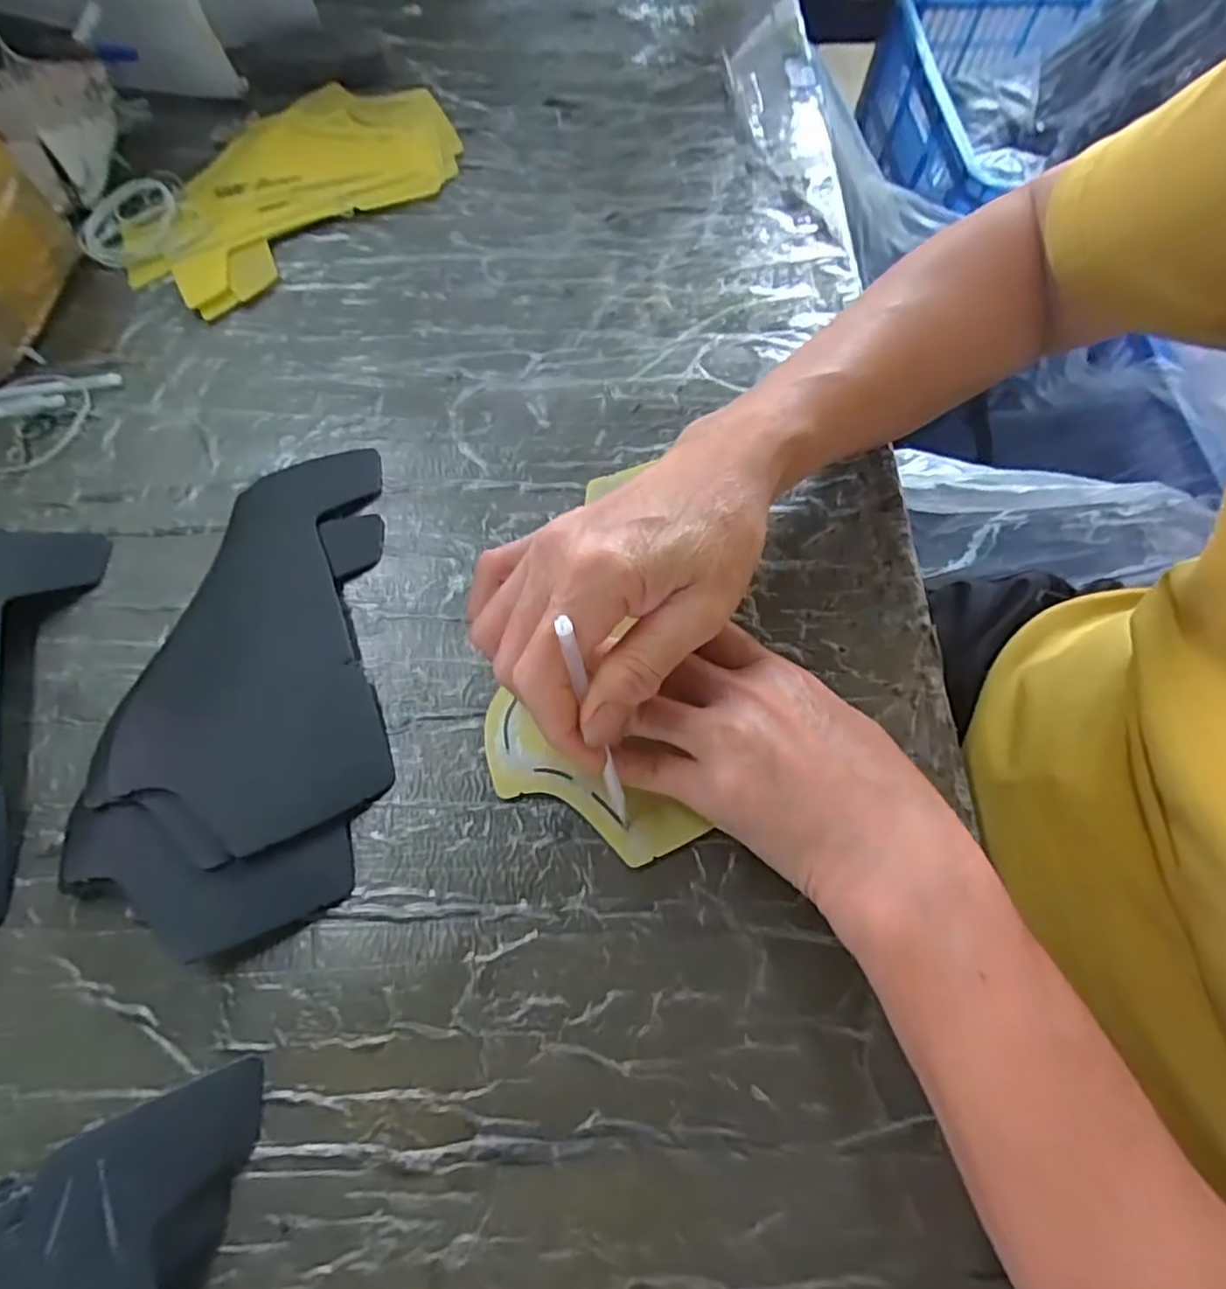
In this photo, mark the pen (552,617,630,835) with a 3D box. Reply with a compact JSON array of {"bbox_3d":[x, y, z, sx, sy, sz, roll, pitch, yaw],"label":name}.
[{"bbox_3d":[-0.006,0.032,0.254,0.006,0.108,0.012,-23,42,-10],"label":"pen"}]

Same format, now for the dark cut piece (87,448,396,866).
[{"bbox_3d":[-0.164,-0.004,0.310,0.113,0.018,0.188,-8,67,-4],"label":"dark cut piece"}]

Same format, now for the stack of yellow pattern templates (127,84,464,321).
[{"bbox_3d":[-0.201,-0.292,0.437,0.214,0.014,0.120,-40,73,-16],"label":"stack of yellow pattern templates"}]

